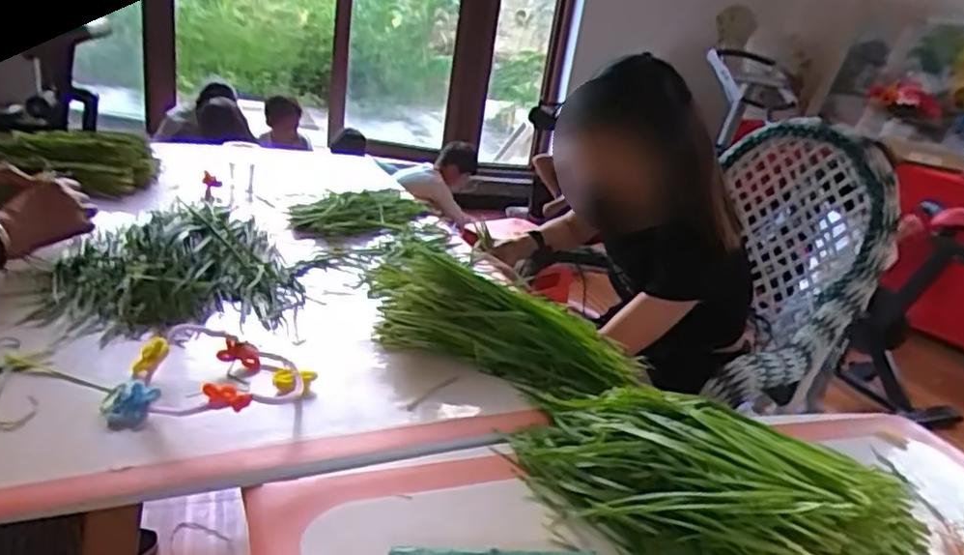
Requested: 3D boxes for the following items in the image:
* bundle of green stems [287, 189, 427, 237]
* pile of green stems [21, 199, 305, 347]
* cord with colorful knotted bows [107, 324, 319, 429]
[{"bbox_3d":[-0.204,-0.129,1.235,0.154,0.045,0.325,21,24,27],"label":"bundle of green stems"},{"bbox_3d":[-0.401,-0.013,0.861,0.304,0.069,0.311,-2,24,-27],"label":"pile of green stems"},{"bbox_3d":[-0.267,0.095,0.669,0.180,0.048,0.153,9,21,0],"label":"cord with colorful knotted bows"}]

